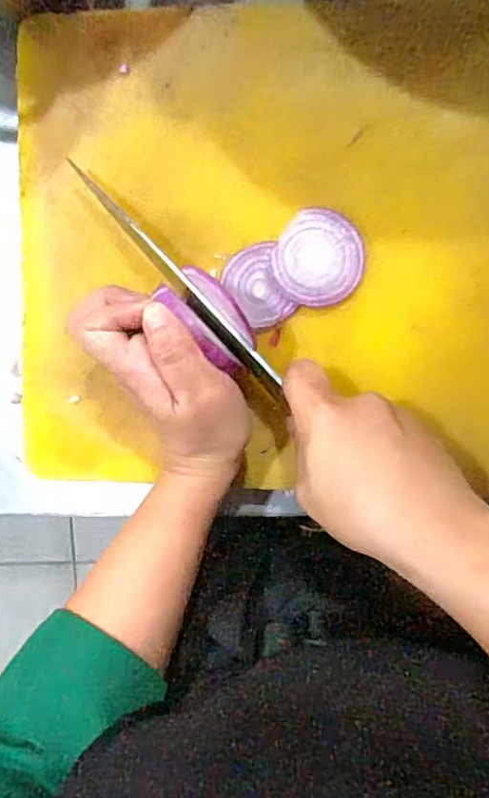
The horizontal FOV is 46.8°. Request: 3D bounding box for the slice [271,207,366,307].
[{"bbox_3d":[0.047,-0.087,0.350,0.054,0.005,0.057,0,95,0],"label":"slice"}]

